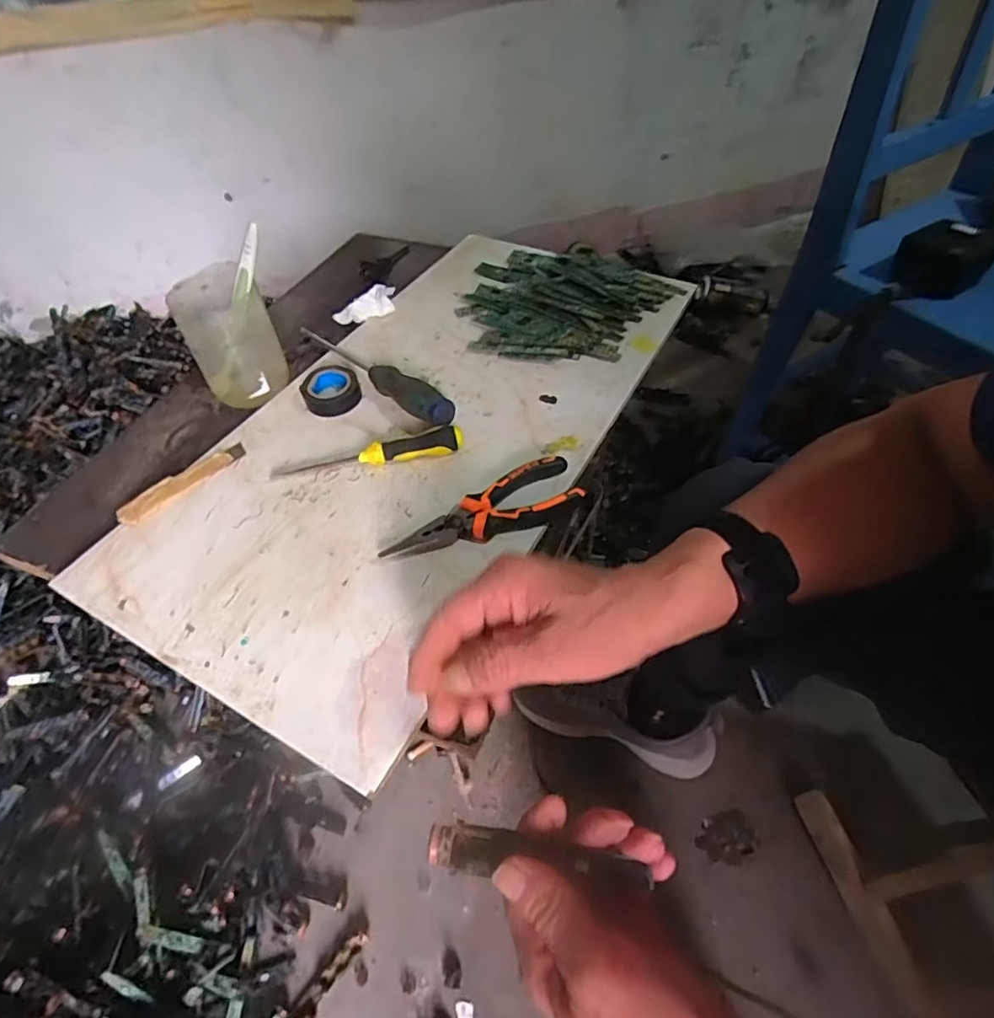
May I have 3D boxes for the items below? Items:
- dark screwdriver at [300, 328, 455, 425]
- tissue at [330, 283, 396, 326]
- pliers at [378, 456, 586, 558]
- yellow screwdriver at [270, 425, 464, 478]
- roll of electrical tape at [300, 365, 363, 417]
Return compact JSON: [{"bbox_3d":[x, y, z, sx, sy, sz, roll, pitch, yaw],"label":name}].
[{"bbox_3d":[-0.126,-0.141,0.554,0.029,0.031,0.240,-38,57,-26],"label":"dark screwdriver"},{"bbox_3d":[-0.146,-0.222,0.635,0.073,0.021,0.030,-24,51,5],"label":"tissue"},{"bbox_3d":[-0.011,0.003,0.445,0.154,0.026,0.049,-20,51,-13],"label":"pliers"},{"bbox_3d":[-0.108,-0.048,0.488,0.158,0.024,0.024,-9,49,-4],"label":"yellow screwdriver"},{"bbox_3d":[-0.156,-0.114,0.545,0.053,0.022,0.056,-2,49,2],"label":"roll of electrical tape"}]

